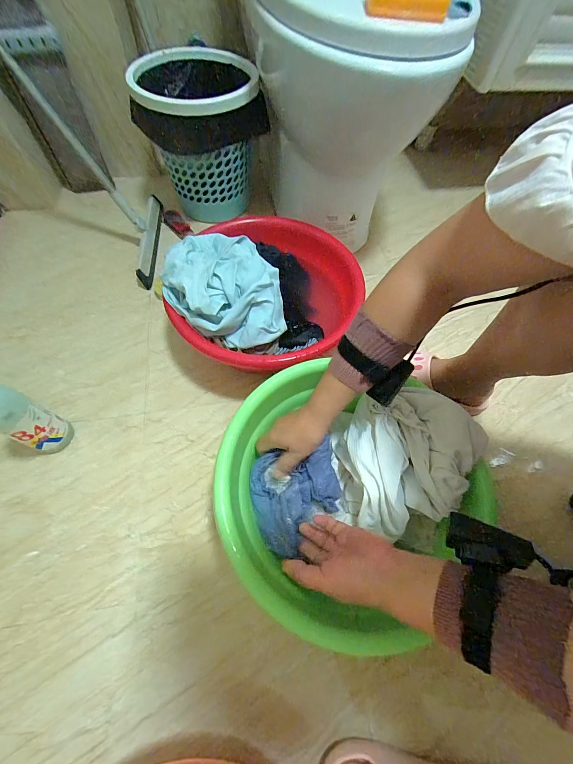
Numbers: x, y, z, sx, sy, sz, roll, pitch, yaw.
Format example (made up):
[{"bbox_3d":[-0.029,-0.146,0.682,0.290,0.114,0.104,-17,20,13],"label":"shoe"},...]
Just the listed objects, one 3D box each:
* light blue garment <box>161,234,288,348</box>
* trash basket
[{"bbox_3d":[-0.102,-0.170,0.543,0.236,0.079,0.180,36,64,16],"label":"light blue garment"},{"bbox_3d":[-0.203,-0.577,0.757,0.249,0.268,0.228,-10,61,-10],"label":"trash basket"}]

